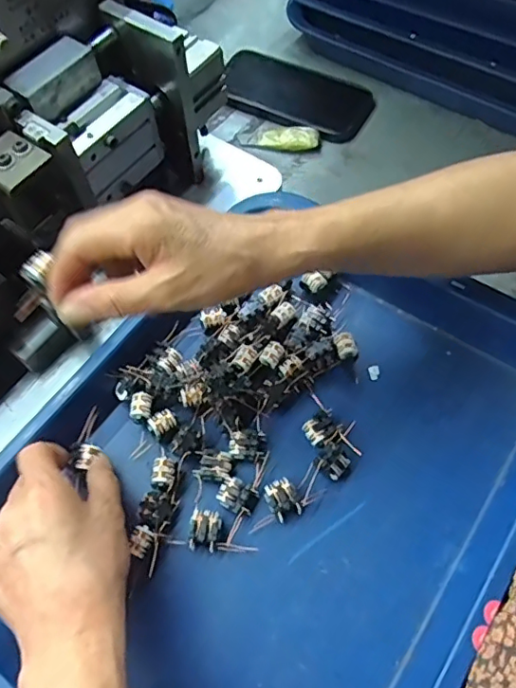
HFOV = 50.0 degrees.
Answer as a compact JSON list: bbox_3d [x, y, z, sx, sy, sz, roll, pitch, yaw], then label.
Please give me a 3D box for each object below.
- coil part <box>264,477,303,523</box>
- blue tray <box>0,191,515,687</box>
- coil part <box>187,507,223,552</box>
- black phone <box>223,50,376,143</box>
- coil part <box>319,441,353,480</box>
[{"bbox_3d":[0.016,0.101,0.359,0.019,0.012,0.024,-27,64,-8],"label":"coil part"},{"bbox_3d":[0.007,0.085,0.355,0.288,0.045,0.371,31,70,19],"label":"blue tray"},{"bbox_3d":[-0.033,0.118,0.353,0.020,0.013,0.024,6,65,8],"label":"coil part"},{"bbox_3d":[0.038,-0.269,0.599,0.163,0.019,0.085,28,66,17],"label":"black phone"},{"bbox_3d":[0.051,0.078,0.365,0.022,0.016,0.019,36,72,20],"label":"coil part"}]

